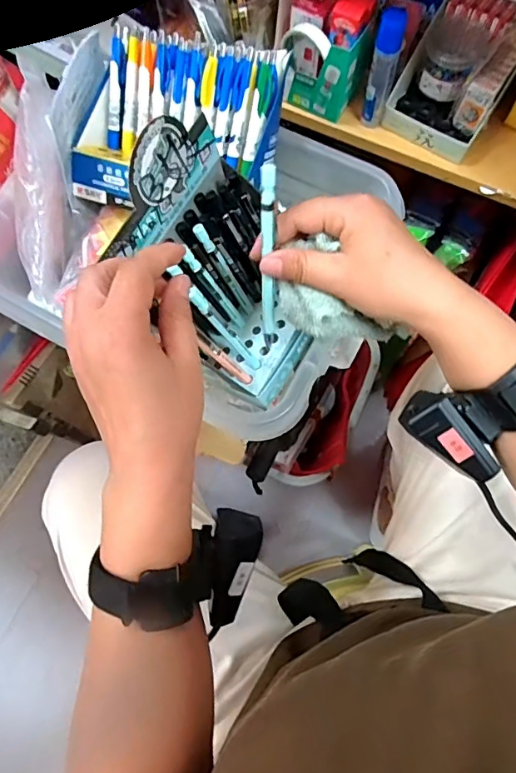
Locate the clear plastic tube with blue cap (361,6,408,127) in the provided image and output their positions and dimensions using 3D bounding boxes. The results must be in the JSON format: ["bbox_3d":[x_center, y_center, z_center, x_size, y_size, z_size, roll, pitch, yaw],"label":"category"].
[{"bbox_3d":[0.140,-0.354,0.546,0.027,0.125,0.024,6,73,4],"label":"clear plastic tube with blue cap"}]

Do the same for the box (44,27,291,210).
[{"bbox_3d":[-0.080,-0.245,0.447,0.188,0.072,0.137,12,74,6],"label":"box"}]

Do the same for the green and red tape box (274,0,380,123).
[{"bbox_3d":[0.078,-0.403,0.566,0.109,0.112,0.099,13,74,6],"label":"green and red tape box"}]

